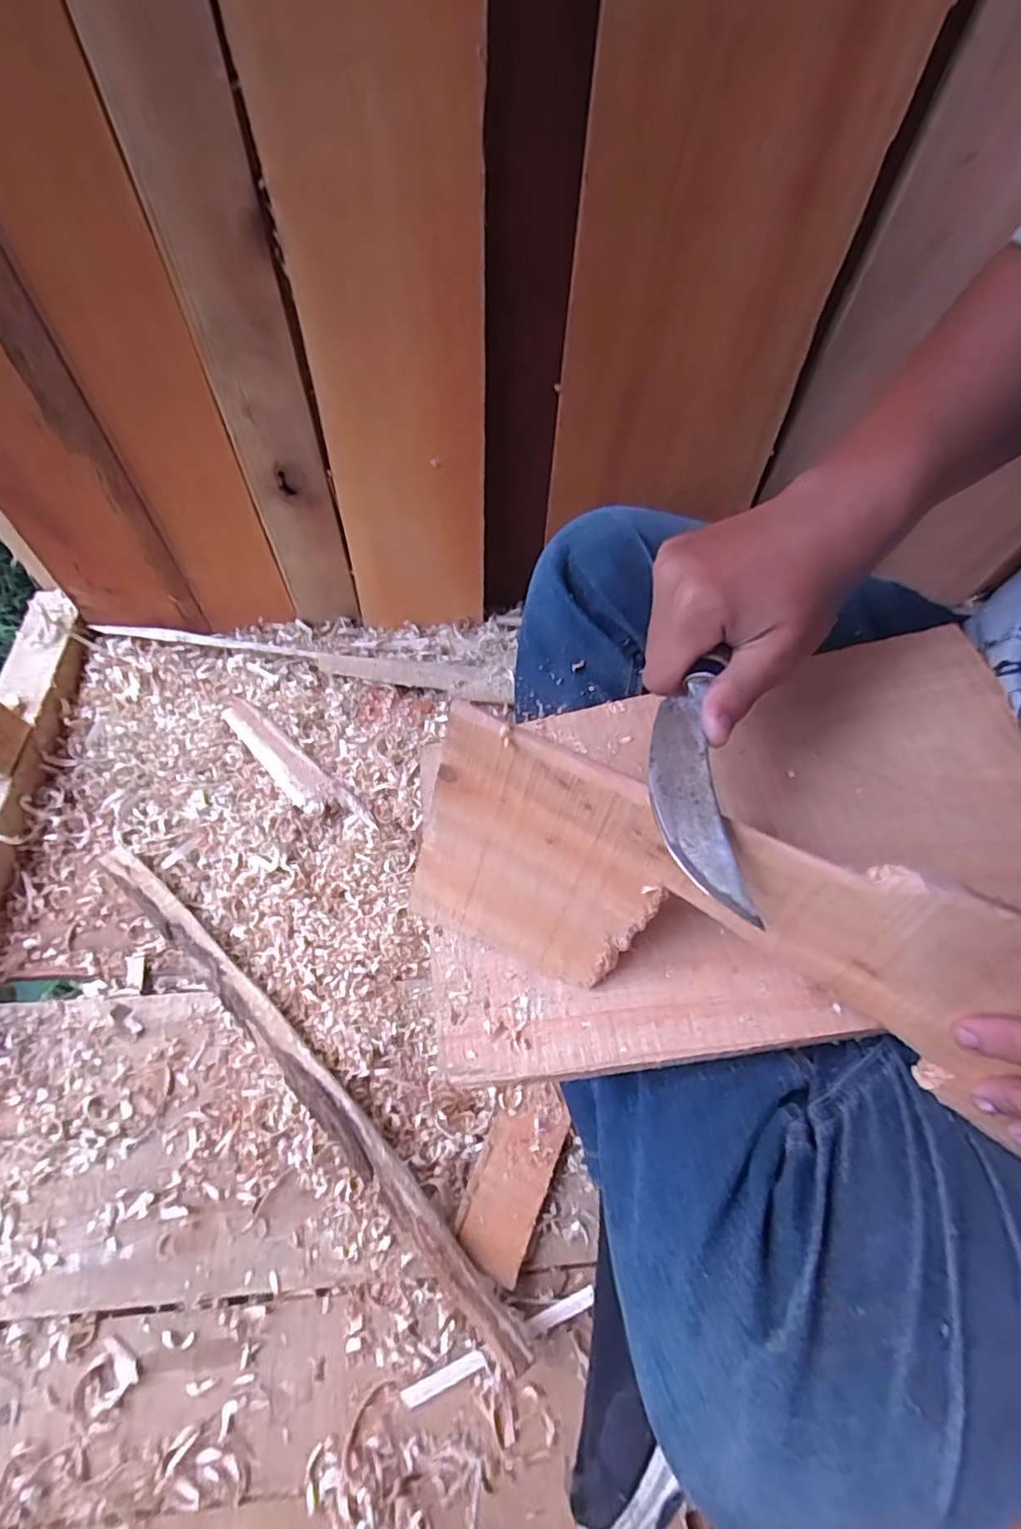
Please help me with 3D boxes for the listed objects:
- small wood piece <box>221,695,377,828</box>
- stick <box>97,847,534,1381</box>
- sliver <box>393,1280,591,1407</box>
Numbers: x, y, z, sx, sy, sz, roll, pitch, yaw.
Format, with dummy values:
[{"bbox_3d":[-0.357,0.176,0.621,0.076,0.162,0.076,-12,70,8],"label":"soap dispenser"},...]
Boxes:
[{"bbox_3d":[-0.191,0.002,0.530,0.174,0.013,0.035,37,67,17],"label":"small wood piece"},{"bbox_3d":[-0.149,0.202,0.417,0.431,0.016,0.027,40,67,18],"label":"stick"},{"bbox_3d":[-0.005,0.343,0.362,0.121,0.004,0.010,-20,64,-12],"label":"sliver"}]

